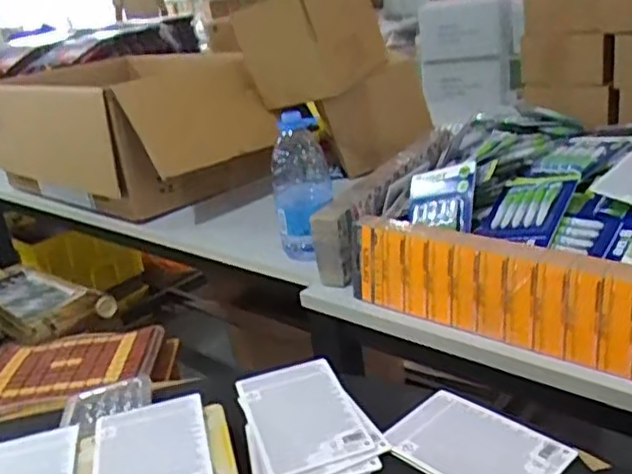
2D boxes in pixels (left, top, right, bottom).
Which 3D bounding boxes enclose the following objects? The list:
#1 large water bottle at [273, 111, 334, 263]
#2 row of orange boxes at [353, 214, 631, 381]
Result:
[{"bbox_3d":[-0.020,-0.079,1.144,0.101,0.239,0.093,-8,23,-2],"label":"large water bottle"},{"bbox_3d":[0.264,0.070,0.838,0.070,0.124,0.516,-27,29,-38],"label":"row of orange boxes"}]

